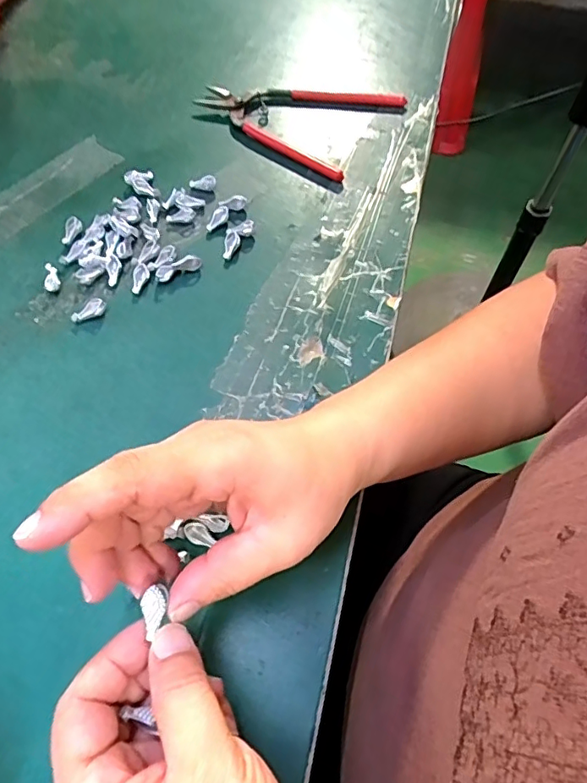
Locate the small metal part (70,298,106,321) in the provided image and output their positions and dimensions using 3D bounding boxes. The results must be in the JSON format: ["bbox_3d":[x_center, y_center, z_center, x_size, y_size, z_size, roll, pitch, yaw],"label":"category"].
[{"bbox_3d":[-0.135,-0.052,0.349,0.023,0.007,0.010,-32,66,-15],"label":"small metal part"}]

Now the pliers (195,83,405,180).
[{"bbox_3d":[0.000,-0.241,0.448,0.153,0.009,0.111,28,66,15],"label":"pliers"}]

